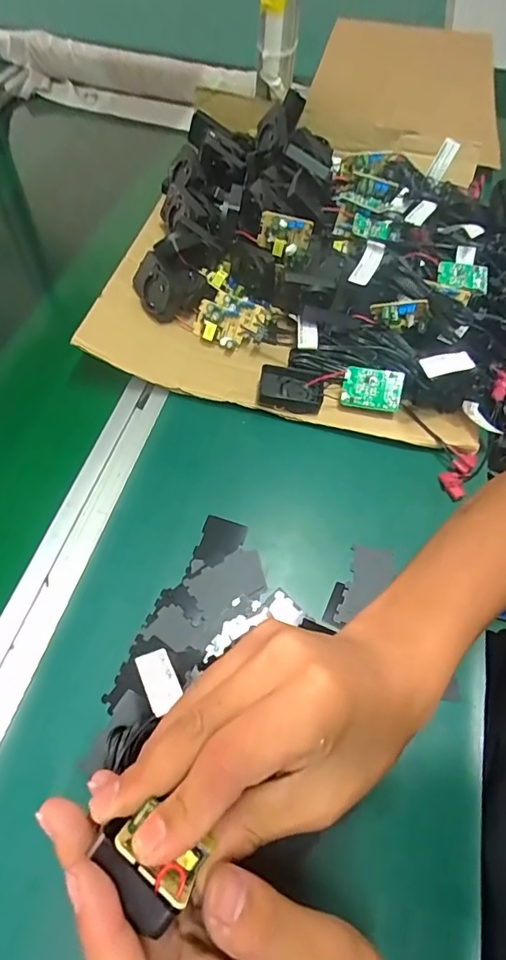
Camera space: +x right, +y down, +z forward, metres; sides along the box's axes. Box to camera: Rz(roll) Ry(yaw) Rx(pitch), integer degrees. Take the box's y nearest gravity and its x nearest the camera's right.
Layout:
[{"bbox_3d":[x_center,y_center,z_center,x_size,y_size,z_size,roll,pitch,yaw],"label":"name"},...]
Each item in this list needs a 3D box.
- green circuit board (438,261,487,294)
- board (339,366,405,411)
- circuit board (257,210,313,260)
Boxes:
[{"bbox_3d":[0.213,-0.206,0.502,0.053,0.024,0.010,7,42,-6],"label":"green circuit board"},{"bbox_3d":[0.109,-0.083,0.453,0.053,0.036,0.005,10,14,11],"label":"board"},{"bbox_3d":[0.031,-0.248,0.501,0.051,0.035,0.019,17,57,7],"label":"circuit board"}]

